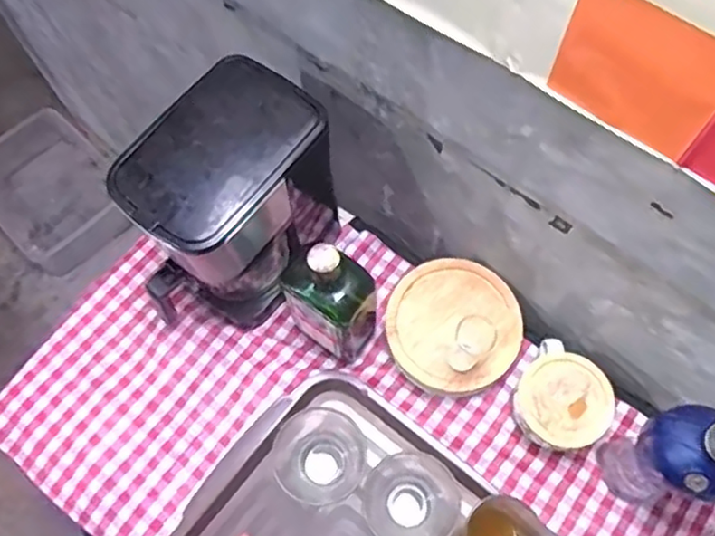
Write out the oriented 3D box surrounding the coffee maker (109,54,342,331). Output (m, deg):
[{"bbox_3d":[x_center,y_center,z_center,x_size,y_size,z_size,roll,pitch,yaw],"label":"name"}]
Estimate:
[{"bbox_3d":[-0.139,-0.053,0.706,0.137,0.257,0.231,38,73,15],"label":"coffee maker"}]

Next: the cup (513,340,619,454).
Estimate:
[{"bbox_3d":[0.224,0.150,0.712,0.098,0.077,0.096,0,68,1],"label":"cup"}]

